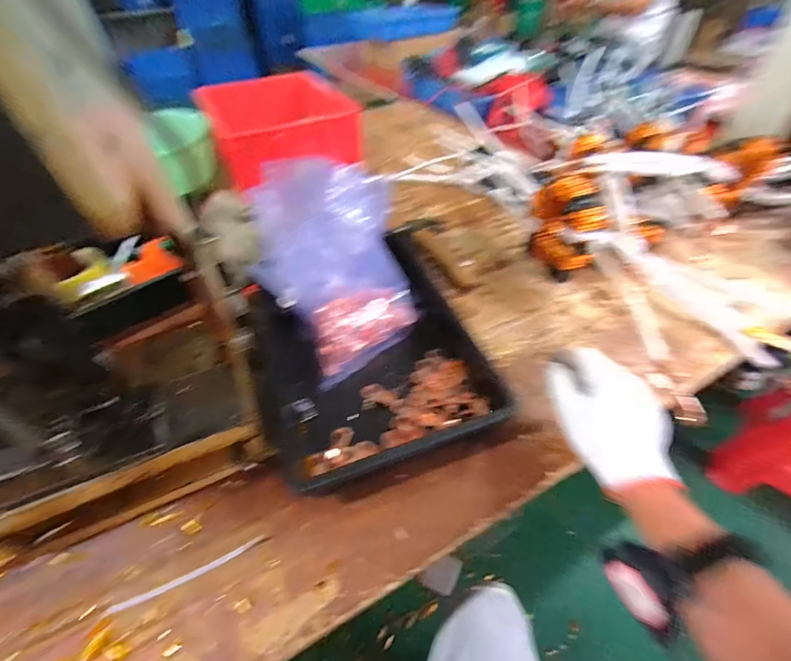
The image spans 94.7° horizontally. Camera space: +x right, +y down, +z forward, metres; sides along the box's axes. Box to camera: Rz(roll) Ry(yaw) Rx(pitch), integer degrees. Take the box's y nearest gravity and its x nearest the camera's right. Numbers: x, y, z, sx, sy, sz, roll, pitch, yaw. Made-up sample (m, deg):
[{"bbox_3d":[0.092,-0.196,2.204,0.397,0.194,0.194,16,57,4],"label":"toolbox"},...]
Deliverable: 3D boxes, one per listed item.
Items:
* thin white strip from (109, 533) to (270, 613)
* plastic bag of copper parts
[{"bbox_3d":[-0.191,0.228,0.341,0.136,0.004,0.009,-20,50,-17],"label":"thin white strip"},{"bbox_3d":[-0.077,-0.103,0.510,0.206,0.178,0.228,-30,53,-24],"label":"plastic bag of copper parts"}]

